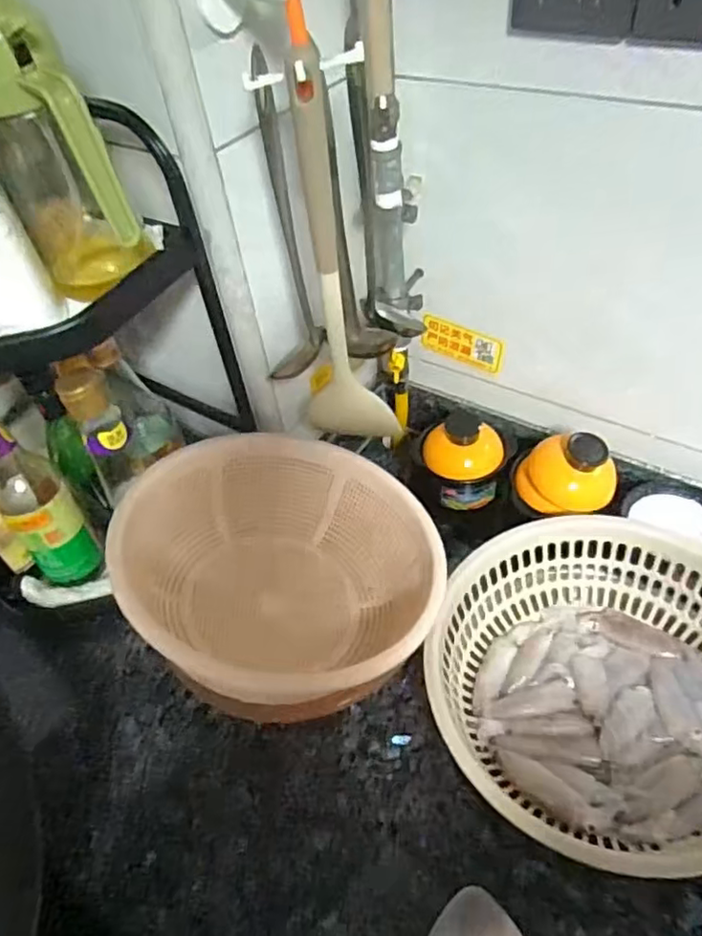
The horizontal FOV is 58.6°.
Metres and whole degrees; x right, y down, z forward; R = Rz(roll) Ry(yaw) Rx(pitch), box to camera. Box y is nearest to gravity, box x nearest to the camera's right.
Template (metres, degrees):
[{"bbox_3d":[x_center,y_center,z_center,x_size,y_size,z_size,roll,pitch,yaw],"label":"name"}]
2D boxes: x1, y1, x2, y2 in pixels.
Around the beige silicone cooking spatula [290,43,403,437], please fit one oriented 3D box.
[{"bbox_3d":[-0.009,-0.141,0.493,0.075,0.320,0.023,-12,48,-4],"label":"beige silicone cooking spatula"}]

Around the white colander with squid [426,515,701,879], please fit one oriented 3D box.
[{"bbox_3d":[0.203,0.175,0.520,0.259,0.104,0.272,-3,48,4],"label":"white colander with squid"}]

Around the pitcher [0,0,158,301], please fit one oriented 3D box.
[{"bbox_3d":[-0.193,-0.199,0.408,0.068,0.192,0.106,-27,51,-16],"label":"pitcher"}]

